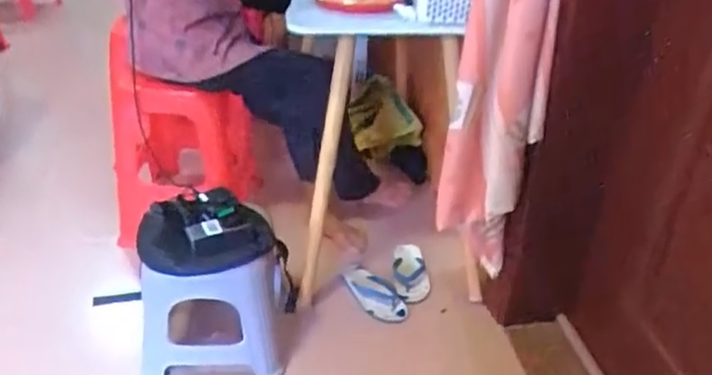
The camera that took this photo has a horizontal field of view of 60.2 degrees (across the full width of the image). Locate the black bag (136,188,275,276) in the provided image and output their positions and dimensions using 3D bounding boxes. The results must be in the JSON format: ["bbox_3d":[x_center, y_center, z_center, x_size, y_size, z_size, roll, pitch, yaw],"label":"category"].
[{"bbox_3d":[-0.296,0.075,1.222,0.254,0.095,0.197,0,32,-4],"label":"black bag"}]

